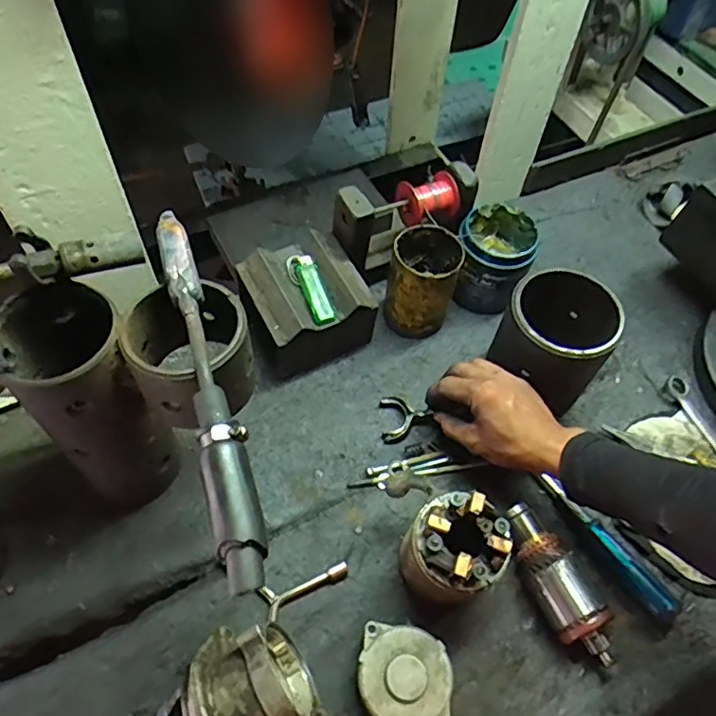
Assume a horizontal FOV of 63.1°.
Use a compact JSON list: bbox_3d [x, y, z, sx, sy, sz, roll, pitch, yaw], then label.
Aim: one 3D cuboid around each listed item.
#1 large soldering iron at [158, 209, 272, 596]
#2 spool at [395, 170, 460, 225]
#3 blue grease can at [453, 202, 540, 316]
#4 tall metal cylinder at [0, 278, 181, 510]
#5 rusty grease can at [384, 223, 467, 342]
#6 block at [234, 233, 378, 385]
[{"bbox_3d":[-0.099,0.010,0.379,0.028,0.024,0.272,-14,59,-11],"label":"large soldering iron"},{"bbox_3d":[0.080,-0.180,0.664,0.065,0.046,0.053,-28,63,-20],"label":"spool"},{"bbox_3d":[0.161,-0.118,0.699,0.084,0.095,0.090,1,57,-2],"label":"blue grease can"},{"bbox_3d":[-0.214,0.040,0.488,0.086,0.210,0.091,1,57,-2],"label":"tall metal cylinder"},{"bbox_3d":[0.074,-0.087,0.670,0.073,0.115,0.083,21,58,10],"label":"rusty grease can"},{"bbox_3d":[-0.056,-0.055,0.652,0.124,0.097,0.125,-25,62,-18],"label":"block"}]

